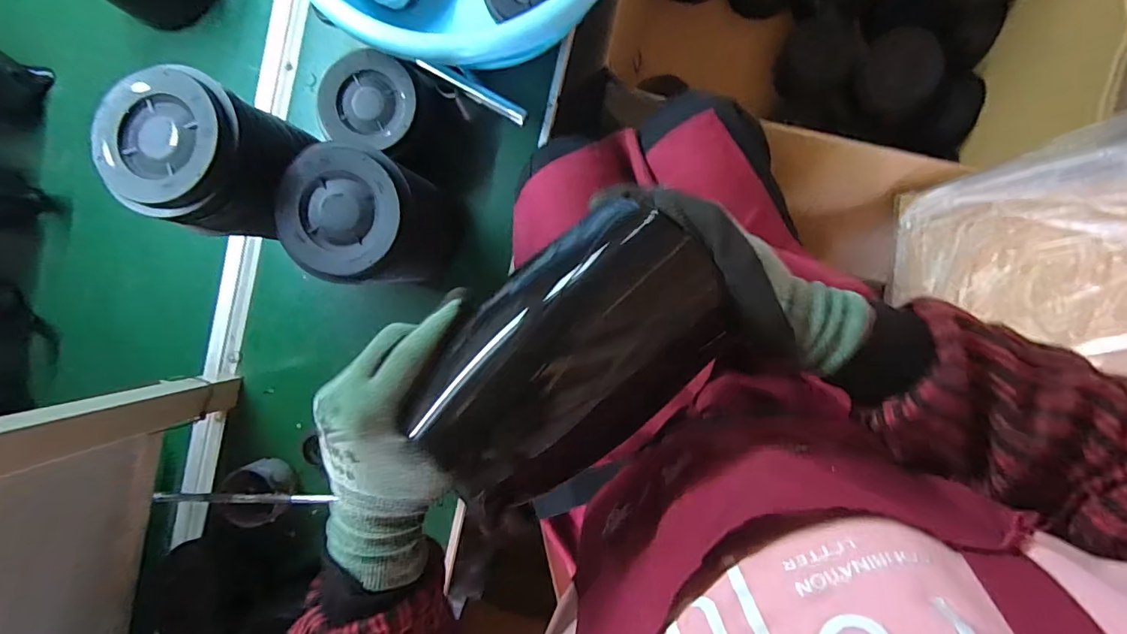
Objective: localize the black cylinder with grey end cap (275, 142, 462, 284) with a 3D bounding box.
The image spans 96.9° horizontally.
[{"bbox_3d":[-0.184,-0.096,0.525,0.106,0.203,0.127,8,93,5],"label":"black cylinder with grey end cap"}]

